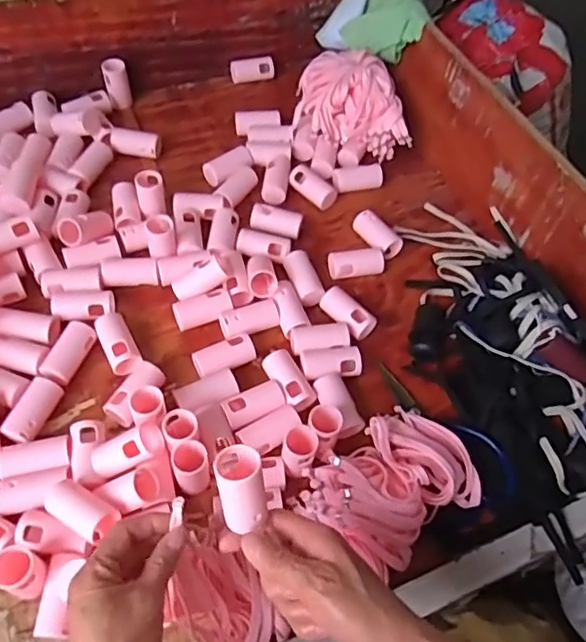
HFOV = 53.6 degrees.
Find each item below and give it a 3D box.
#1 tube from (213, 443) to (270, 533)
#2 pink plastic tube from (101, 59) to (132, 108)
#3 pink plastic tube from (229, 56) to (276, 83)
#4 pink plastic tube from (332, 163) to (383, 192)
[{"bbox_3d":[-0.034,0.117,0.404,0.032,0.061,0.030,0,25,12],"label":"tube"},{"bbox_3d":[-0.247,-0.334,0.821,0.034,0.057,0.037,-14,58,-15],"label":"pink plastic tube"},{"bbox_3d":[-0.062,-0.385,0.889,0.065,0.026,0.031,-10,57,-12],"label":"pink plastic tube"},{"bbox_3d":[0.086,-0.192,0.773,0.064,0.030,0.028,-6,57,-10],"label":"pink plastic tube"}]

